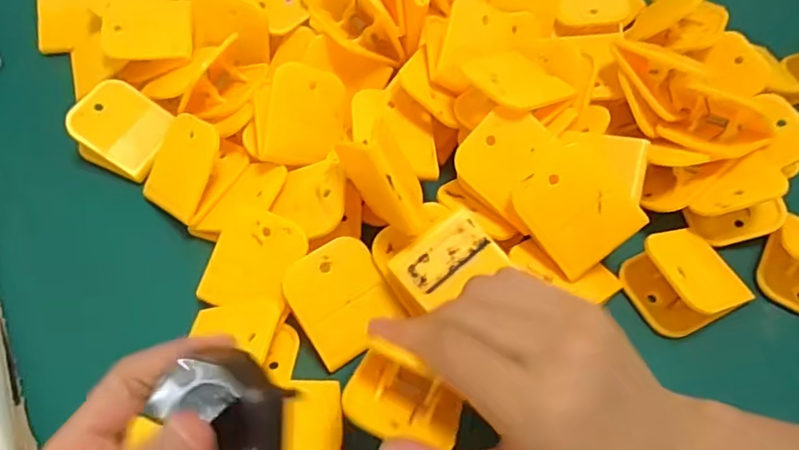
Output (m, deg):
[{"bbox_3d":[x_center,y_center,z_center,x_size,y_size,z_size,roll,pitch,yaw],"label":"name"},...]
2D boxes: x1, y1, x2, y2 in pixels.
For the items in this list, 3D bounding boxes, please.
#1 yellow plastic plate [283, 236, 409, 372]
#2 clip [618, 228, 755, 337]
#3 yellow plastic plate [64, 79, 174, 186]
[{"bbox_3d":[-0.029,0.037,0.282,0.047,0.004,0.055,-31,87,-9],"label":"yellow plastic plate"},{"bbox_3d":[0.147,0.025,0.286,0.051,0.024,0.047,-24,62,-10],"label":"clip"},{"bbox_3d":[-0.170,-0.059,0.344,0.051,0.007,0.052,27,66,-14],"label":"yellow plastic plate"}]

